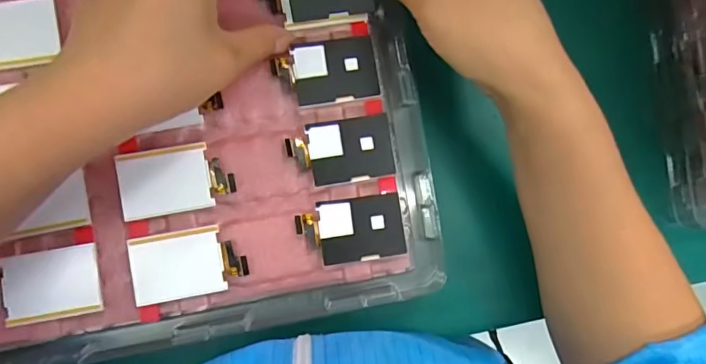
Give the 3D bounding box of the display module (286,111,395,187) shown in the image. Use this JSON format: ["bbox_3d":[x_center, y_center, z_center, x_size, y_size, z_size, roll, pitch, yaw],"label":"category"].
[{"bbox_3d":[-0.006,-0.017,0.269,0.055,0.004,0.035,-9,88,-8],"label":"display module"}]

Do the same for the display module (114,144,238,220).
[{"bbox_3d":[-0.093,-0.001,0.261,0.056,0.005,0.034,-10,89,-5],"label":"display module"}]

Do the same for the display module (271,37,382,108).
[{"bbox_3d":[-0.014,-0.060,0.270,0.055,0.004,0.034,-9,87,-8],"label":"display module"}]

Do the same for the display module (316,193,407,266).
[{"bbox_3d":[0.005,0.026,0.268,0.045,0.004,0.034,-7,87,-7],"label":"display module"}]

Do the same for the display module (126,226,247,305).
[{"bbox_3d":[-0.086,0.043,0.257,0.057,0.004,0.035,-9,88,-8],"label":"display module"}]

